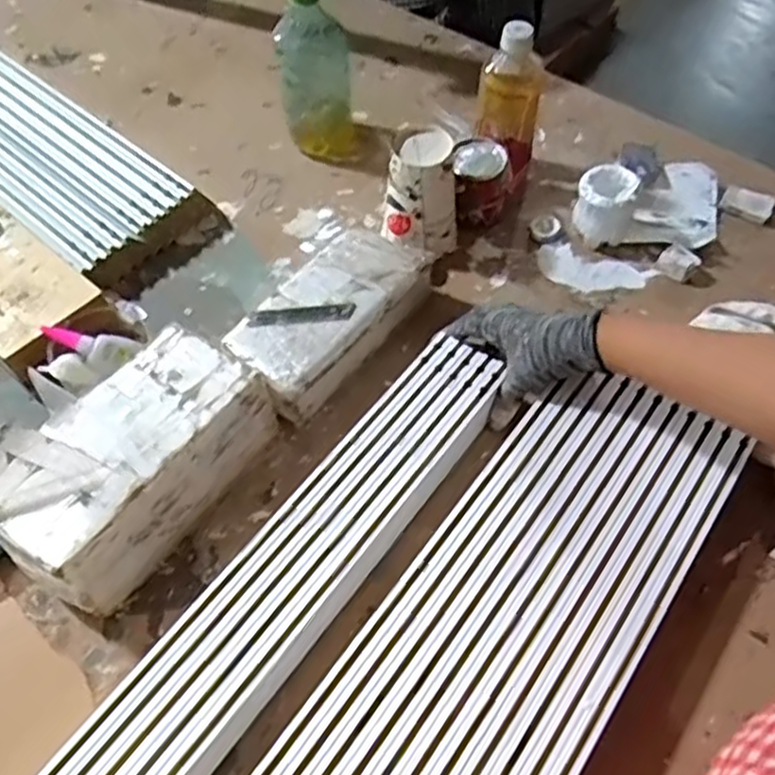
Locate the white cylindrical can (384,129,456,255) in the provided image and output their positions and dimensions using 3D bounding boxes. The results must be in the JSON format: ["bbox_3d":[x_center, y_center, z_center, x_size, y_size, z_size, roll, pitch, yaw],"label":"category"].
[{"bbox_3d":[0.034,-0.199,0.753,0.074,0.121,0.070,0,56,0],"label":"white cylindrical can"}]

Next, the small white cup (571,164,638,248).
[{"bbox_3d":[0.229,-0.192,0.766,0.055,0.080,0.058,0,55,0],"label":"small white cup"}]

